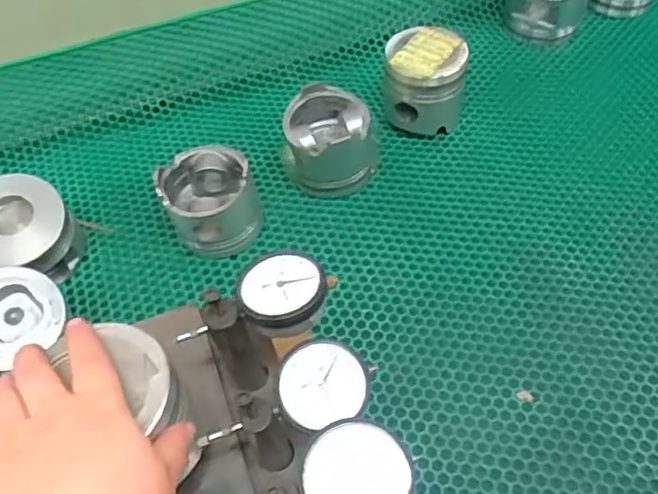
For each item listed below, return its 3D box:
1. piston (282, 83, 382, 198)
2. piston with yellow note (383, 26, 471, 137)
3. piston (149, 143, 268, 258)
[{"bbox_3d":[0.003,-0.117,0.698,0.102,0.083,0.099,4,55,7],"label":"piston"},{"bbox_3d":[0.110,-0.192,0.729,0.093,0.093,0.090,8,56,10],"label":"piston with yellow note"},{"bbox_3d":[-0.123,-0.045,0.662,0.097,0.084,0.096,-20,56,-10],"label":"piston"}]

